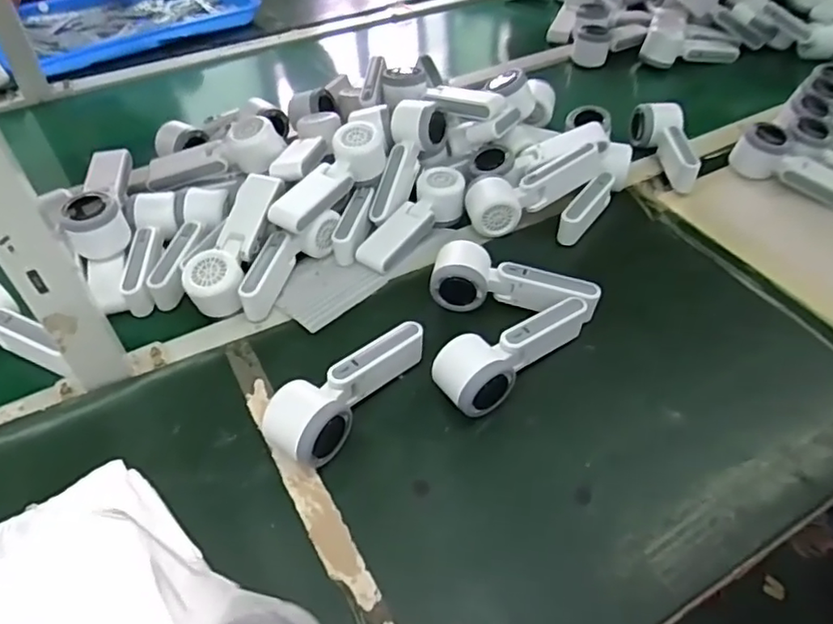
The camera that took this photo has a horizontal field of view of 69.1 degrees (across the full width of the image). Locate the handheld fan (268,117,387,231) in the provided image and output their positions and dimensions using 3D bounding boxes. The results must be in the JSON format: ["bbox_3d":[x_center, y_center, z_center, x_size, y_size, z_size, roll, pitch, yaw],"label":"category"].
[{"bbox_3d":[-0.097,-0.147,0.678,0.053,0.066,0.163,24,51,22],"label":"handheld fan"}]

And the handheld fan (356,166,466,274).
[{"bbox_3d":[-0.002,-0.104,0.698,0.060,0.054,0.160,25,51,23],"label":"handheld fan"}]

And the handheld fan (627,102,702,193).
[{"bbox_3d":[0.323,-0.219,0.796,0.061,0.047,0.147,4,46,5],"label":"handheld fan"}]

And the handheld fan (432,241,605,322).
[{"bbox_3d":[0.101,-0.028,0.627,0.167,0.053,0.065,8,46,9],"label":"handheld fan"}]

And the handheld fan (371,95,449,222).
[{"bbox_3d":[-0.016,-0.179,0.721,0.061,0.046,0.165,17,80,14],"label":"handheld fan"}]

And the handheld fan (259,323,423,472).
[{"bbox_3d":[-0.059,0.064,0.535,0.057,0.053,0.165,28,52,25],"label":"handheld fan"}]

